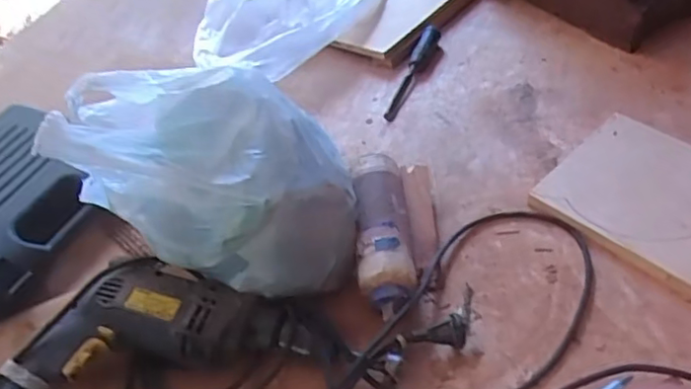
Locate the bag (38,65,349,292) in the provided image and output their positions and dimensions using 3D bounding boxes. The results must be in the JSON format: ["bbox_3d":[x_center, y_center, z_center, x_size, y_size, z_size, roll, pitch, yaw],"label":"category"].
[{"bbox_3d":[-0.145,-0.031,0.646,0.305,0.184,0.228,2,50,6],"label":"bag"}]

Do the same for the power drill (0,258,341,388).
[{"bbox_3d":[-0.182,0.140,0.614,0.310,0.078,0.148,-13,50,-7],"label":"power drill"}]

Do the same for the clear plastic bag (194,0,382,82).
[{"bbox_3d":[-0.083,-0.314,0.995,0.356,0.125,0.212,-28,50,-18],"label":"clear plastic bag"}]

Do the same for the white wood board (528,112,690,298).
[{"bbox_3d":[0.365,0.006,0.692,0.238,0.025,0.186,35,69,31],"label":"white wood board"}]

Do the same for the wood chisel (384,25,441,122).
[{"bbox_3d":[0.102,-0.184,0.912,0.026,0.031,0.205,13,50,19],"label":"wood chisel"}]

